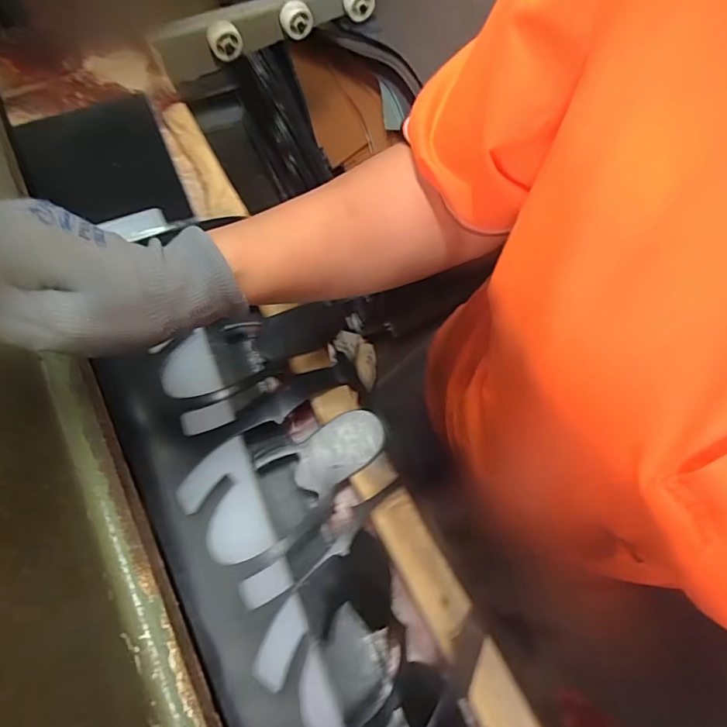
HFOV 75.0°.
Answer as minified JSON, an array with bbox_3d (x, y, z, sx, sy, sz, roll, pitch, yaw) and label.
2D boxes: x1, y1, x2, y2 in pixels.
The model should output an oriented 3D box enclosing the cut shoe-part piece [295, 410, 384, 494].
[{"bbox_3d":[-0.020,0.067,0.375,0.076,0.006,0.043,-33,72,-15],"label":"cut shoe-part piece"}]

